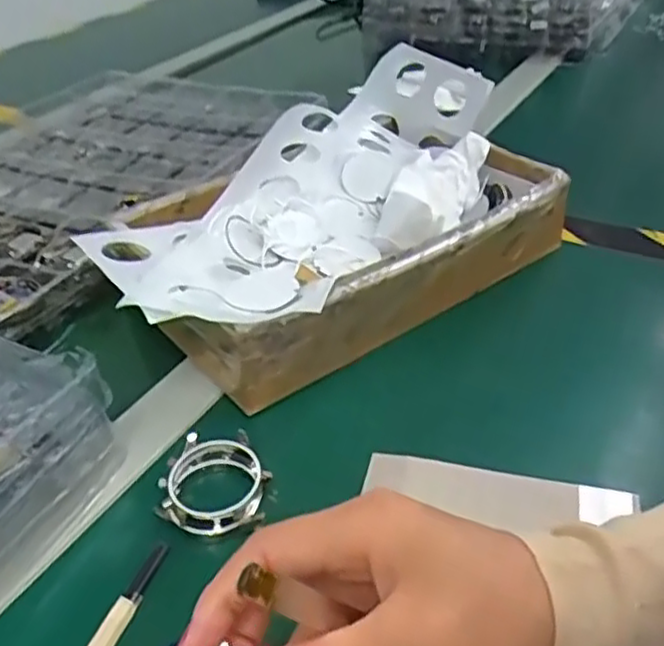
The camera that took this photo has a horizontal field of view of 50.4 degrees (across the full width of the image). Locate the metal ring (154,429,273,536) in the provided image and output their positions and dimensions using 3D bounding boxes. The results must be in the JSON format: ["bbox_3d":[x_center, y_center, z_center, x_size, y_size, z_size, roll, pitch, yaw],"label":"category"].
[{"bbox_3d":[-0.056,0.078,0.344,0.050,0.016,0.052,0,47,0],"label":"metal ring"}]

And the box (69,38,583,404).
[{"bbox_3d":[0.003,-0.068,0.479,0.325,0.088,0.203,-32,46,-32],"label":"box"}]

